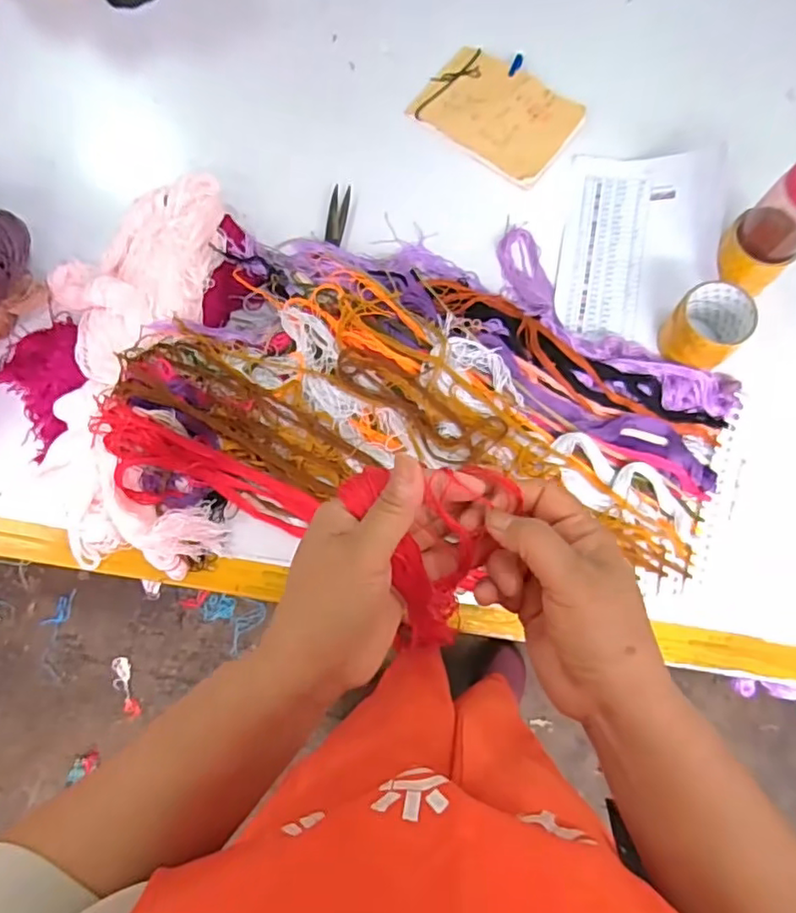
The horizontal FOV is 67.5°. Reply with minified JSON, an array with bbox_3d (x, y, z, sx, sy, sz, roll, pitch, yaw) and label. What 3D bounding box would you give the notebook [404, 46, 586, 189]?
[{"bbox_3d":[0.136,-0.480,0.832,0.215,0.022,0.148,39,78,10],"label":"notebook"}]

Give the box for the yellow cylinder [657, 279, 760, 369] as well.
[{"bbox_3d":[0.362,-0.150,0.708,0.081,0.070,0.096,42,79,10],"label":"yellow cylinder"}]

